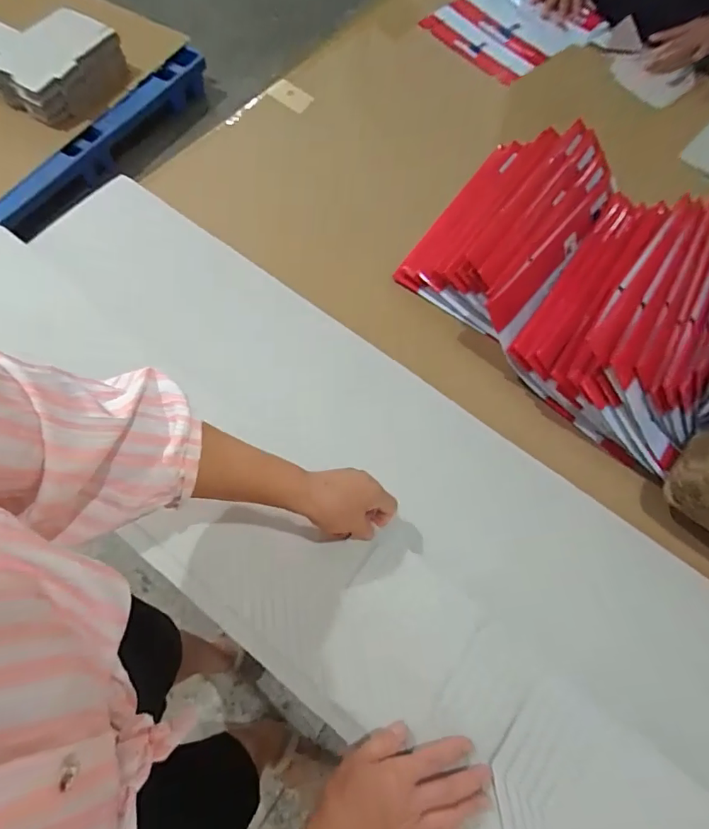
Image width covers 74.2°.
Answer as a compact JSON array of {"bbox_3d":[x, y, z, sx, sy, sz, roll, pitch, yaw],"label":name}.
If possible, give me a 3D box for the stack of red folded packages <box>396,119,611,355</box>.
[{"bbox_3d":[0.233,-0.281,0.707,0.199,0.097,0.356,34,71,12],"label":"stack of red folded packages"}]

